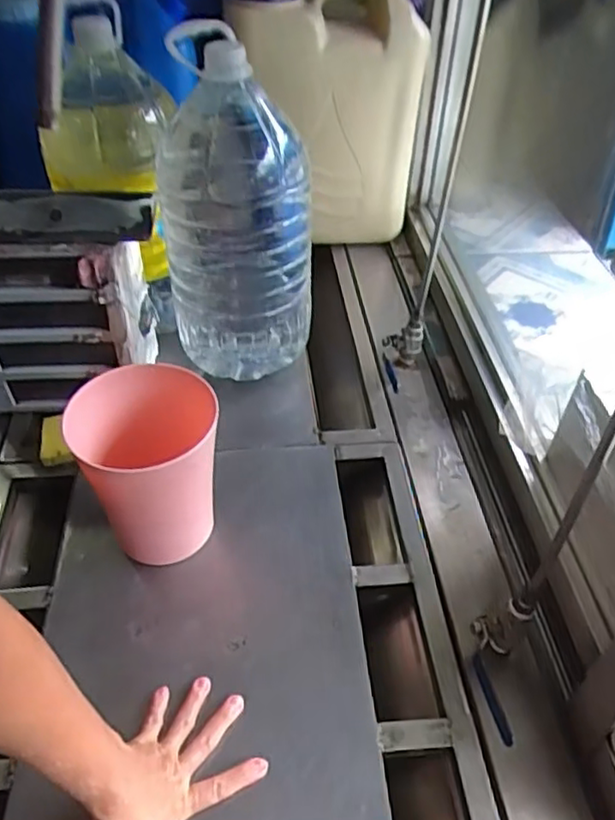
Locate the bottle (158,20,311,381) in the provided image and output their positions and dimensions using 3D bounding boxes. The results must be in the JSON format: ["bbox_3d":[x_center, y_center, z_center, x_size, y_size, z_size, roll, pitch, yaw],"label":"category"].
[{"bbox_3d":[-0.089,-0.237,0.859,0.187,0.435,0.179,0,43,1],"label":"bottle"}]

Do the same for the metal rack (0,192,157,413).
[{"bbox_3d":[-0.312,-0.144,0.851,0.248,0.240,0.141,-3,43,-2],"label":"metal rack"}]

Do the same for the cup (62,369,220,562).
[{"bbox_3d":[-0.169,0.073,0.698,0.137,0.202,0.134,-1,43,0],"label":"cup"}]

